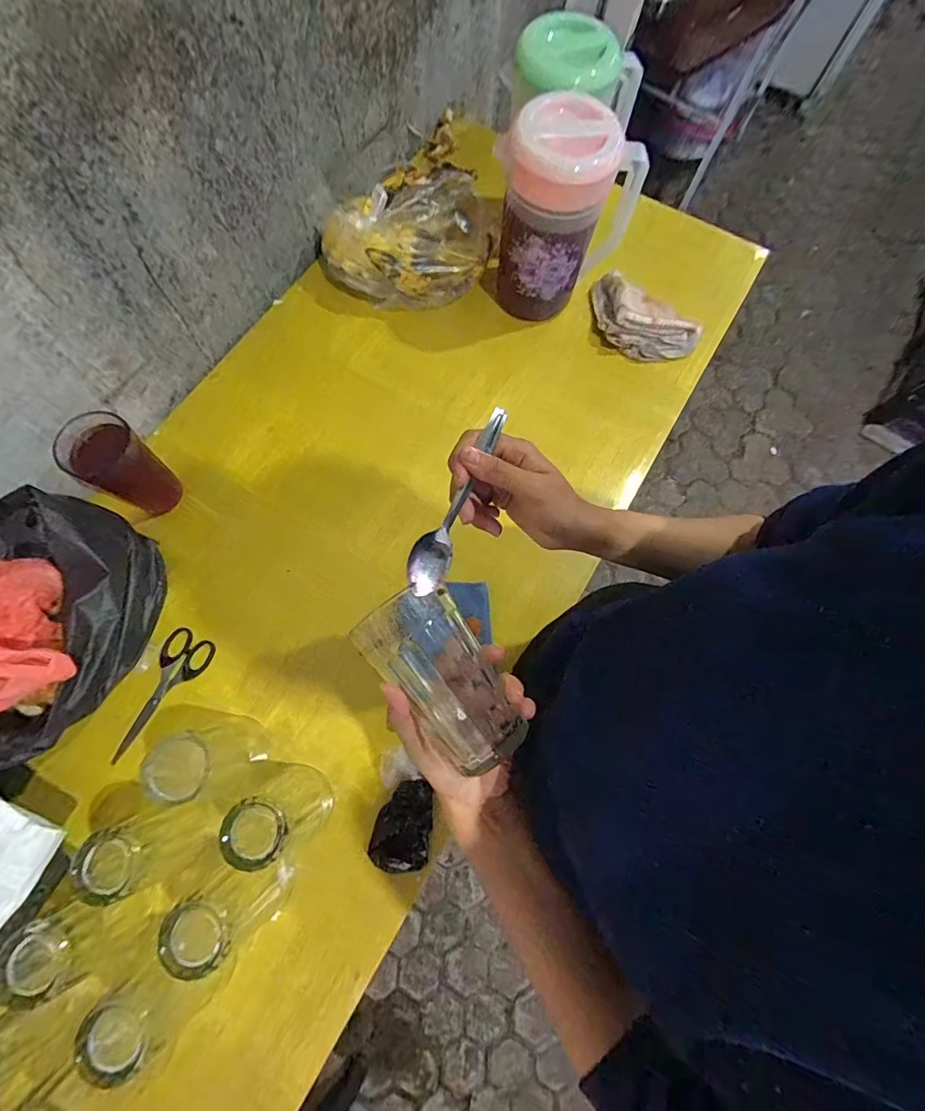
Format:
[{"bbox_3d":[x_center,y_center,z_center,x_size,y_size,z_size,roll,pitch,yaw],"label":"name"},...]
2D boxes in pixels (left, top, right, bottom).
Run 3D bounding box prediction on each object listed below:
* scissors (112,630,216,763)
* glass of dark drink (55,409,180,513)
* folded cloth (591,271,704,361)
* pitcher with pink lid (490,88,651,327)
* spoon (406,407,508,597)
[{"bbox_3d":[-0.345,0.159,0.544,0.058,0.005,0.152,27,74,6],"label":"scissors"},{"bbox_3d":[-0.382,-0.094,0.560,0.084,0.130,0.073,35,75,7],"label":"glass of dark drink"},{"bbox_3d":[0.258,-0.340,0.698,0.165,0.054,0.094,31,74,7],"label":"folded cloth"},{"bbox_3d":[0.122,-0.411,0.617,0.152,0.233,0.103,21,73,3],"label":"pitcher with pink lid"},{"bbox_3d":[-0.003,-0.037,0.325,0.027,0.013,0.135,24,86,5],"label":"spoon"}]

